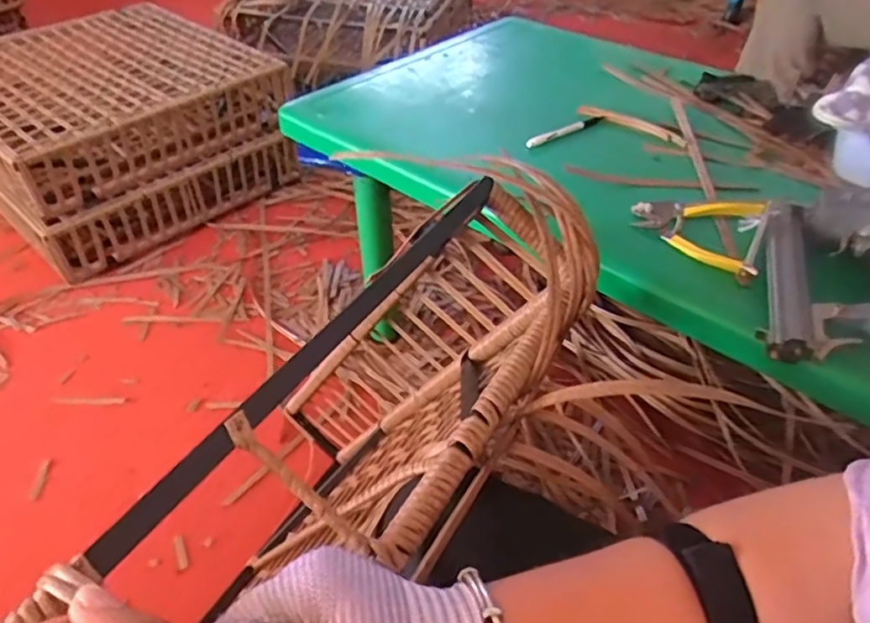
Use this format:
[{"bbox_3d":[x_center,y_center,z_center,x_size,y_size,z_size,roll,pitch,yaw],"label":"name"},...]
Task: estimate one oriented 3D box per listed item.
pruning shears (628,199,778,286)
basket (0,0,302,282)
[{"bbox_3d":[0.279,-0.094,0.635,0.079,0.027,0.150,-42,42,-8],"label":"pruning shears"},{"bbox_3d":[-0.841,-0.498,1.625,0.714,0.325,0.673,34,56,31],"label":"basket"}]

